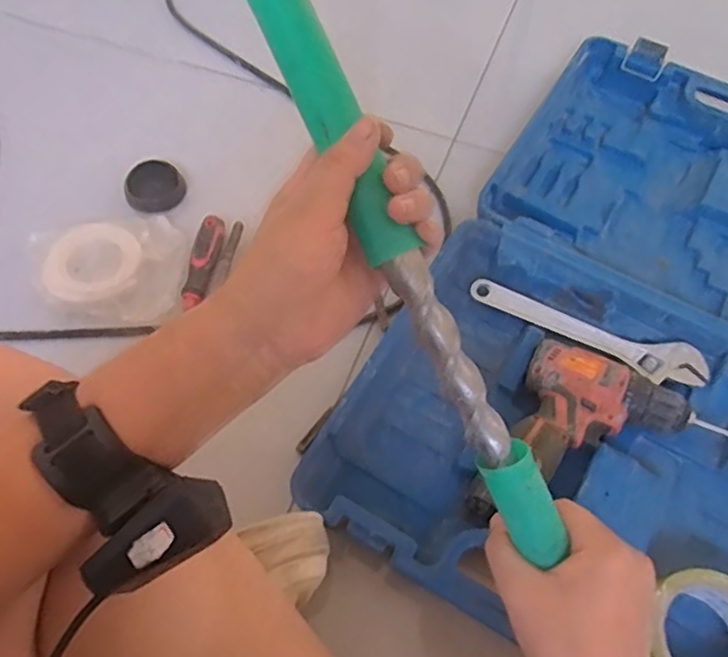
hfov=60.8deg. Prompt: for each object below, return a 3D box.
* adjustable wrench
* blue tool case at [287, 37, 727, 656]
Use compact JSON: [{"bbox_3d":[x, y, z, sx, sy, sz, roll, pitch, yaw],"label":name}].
[{"bbox_3d":[0.229,0.007,0.648,0.243,0.017,0.050,20,62,10],"label":"adjustable wrench"},{"bbox_3d":[0.302,-0.018,0.652,0.426,0.058,0.709,29,64,15],"label":"blue tool case"}]

